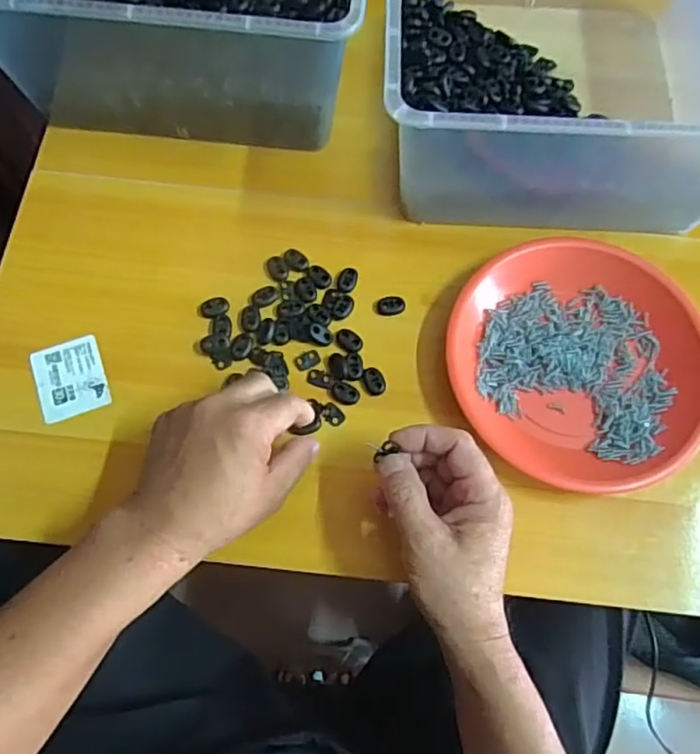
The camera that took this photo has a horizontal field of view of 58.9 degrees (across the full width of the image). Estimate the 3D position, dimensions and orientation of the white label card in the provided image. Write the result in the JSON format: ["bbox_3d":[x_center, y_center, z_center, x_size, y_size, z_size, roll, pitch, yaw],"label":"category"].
[{"bbox_3d":[-0.207,0.001,0.460,0.049,0.005,0.057,-18,73,-9],"label":"white label card"}]

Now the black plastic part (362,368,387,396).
[{"bbox_3d":[0.018,0.003,0.459,0.015,0.004,0.021,-15,72,-8],"label":"black plastic part"}]

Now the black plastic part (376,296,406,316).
[{"bbox_3d":[0.032,-0.056,0.481,0.022,0.004,0.016,-1,71,-3],"label":"black plastic part"}]

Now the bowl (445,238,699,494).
[{"bbox_3d":[0.169,-0.015,0.459,0.188,0.030,0.176,1,71,-2],"label":"bowl"}]

